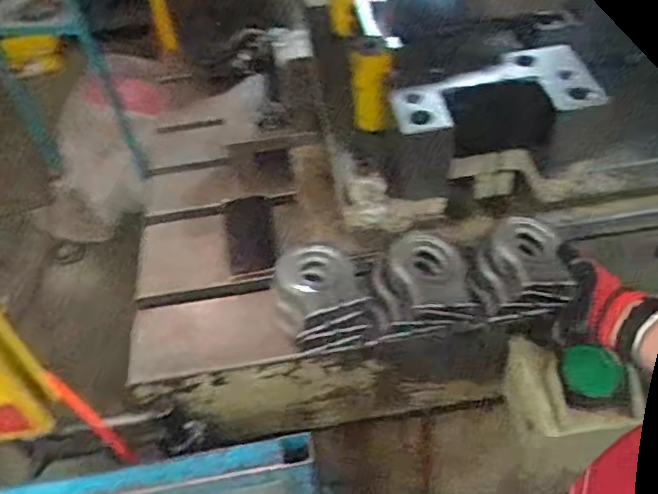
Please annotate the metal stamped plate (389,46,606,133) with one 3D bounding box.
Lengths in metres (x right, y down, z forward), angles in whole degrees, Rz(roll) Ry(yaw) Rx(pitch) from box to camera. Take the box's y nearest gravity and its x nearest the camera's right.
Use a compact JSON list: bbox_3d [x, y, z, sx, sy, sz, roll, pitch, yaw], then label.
[{"bbox_3d":[0.188,-0.186,0.717,0.228,0.034,0.105,-11,46,-3],"label":"metal stamped plate"}]

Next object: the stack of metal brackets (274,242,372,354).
[{"bbox_3d":[-0.010,0.068,0.787,0.116,0.085,0.130,-15,47,-7],"label":"stack of metal brackets"}]

